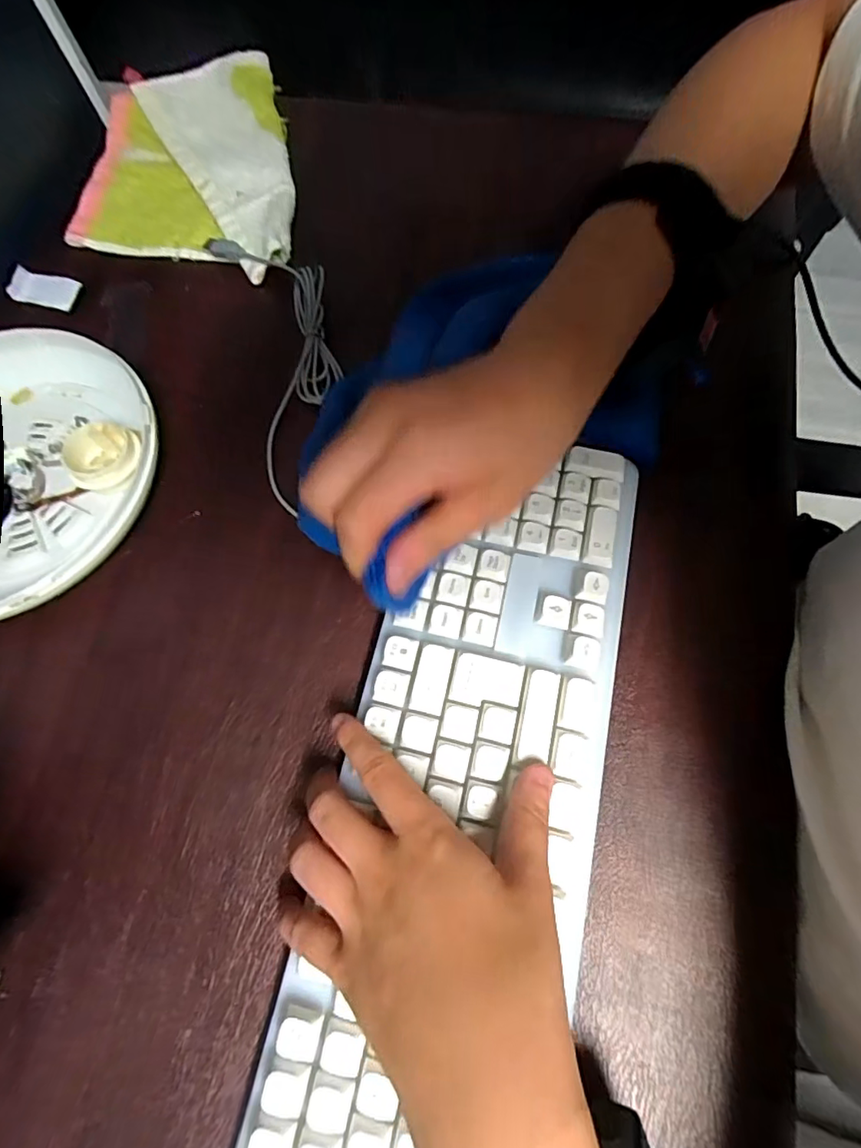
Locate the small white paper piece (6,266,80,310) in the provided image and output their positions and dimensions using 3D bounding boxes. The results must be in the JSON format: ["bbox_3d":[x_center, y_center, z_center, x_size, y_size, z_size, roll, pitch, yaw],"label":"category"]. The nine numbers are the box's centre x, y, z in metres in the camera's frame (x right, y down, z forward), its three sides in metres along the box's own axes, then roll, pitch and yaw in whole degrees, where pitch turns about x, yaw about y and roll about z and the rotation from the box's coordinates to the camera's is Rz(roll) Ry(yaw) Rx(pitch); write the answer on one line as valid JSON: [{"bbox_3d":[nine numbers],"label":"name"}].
[{"bbox_3d":[-0.301,-0.222,0.411,0.045,0.004,0.028,8,76,-13],"label":"small white paper piece"}]

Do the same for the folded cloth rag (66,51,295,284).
[{"bbox_3d":[-0.197,-0.346,0.436,0.174,0.022,0.236,-2,71,2],"label":"folded cloth rag"}]

